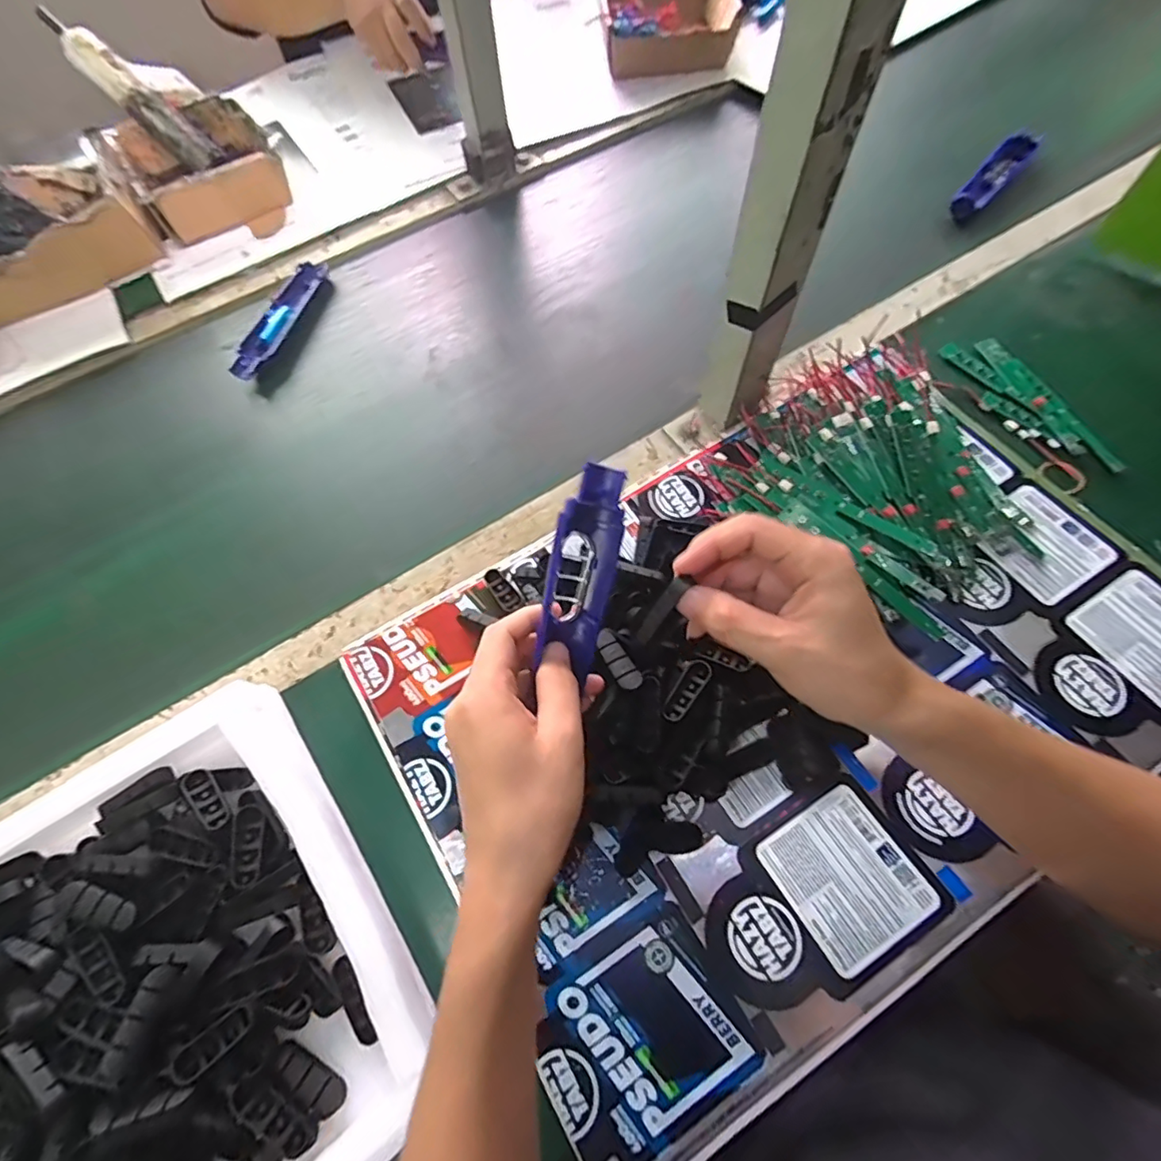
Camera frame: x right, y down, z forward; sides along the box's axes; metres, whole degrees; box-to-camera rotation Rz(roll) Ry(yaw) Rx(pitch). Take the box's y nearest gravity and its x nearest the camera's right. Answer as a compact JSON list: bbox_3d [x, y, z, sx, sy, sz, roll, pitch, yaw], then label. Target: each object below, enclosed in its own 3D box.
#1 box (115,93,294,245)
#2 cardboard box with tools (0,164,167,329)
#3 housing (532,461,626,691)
[{"bbox_3d":[-0.452,-0.500,0.672,0.153,0.055,0.204,-33,69,-12],"label":"box"},{"bbox_3d":[-0.607,-0.396,0.622,0.210,0.072,0.202,-35,70,-13],"label":"cardboard box with tools"},{"bbox_3d":[0.000,-0.005,0.309,0.033,0.026,0.115,9,100,6],"label":"housing"}]

